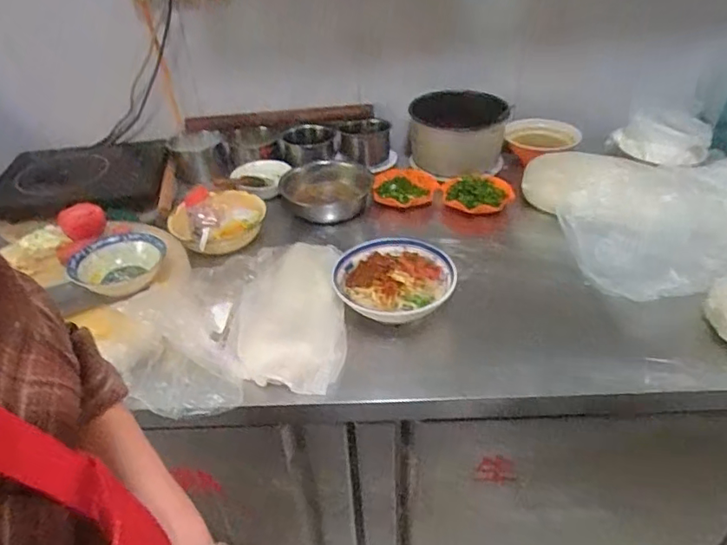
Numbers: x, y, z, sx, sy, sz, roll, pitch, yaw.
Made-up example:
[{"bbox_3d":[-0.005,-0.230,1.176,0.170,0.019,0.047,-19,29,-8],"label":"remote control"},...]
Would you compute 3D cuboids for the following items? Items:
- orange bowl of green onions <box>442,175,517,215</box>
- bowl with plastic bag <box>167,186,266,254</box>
[{"bbox_3d":[0.252,-0.178,1.210,0.153,0.035,0.143,-2,37,1],"label":"orange bowl of green onions"},{"bbox_3d":[-0.296,-0.116,1.101,0.194,0.051,0.186,-2,37,1],"label":"bowl with plastic bag"}]

